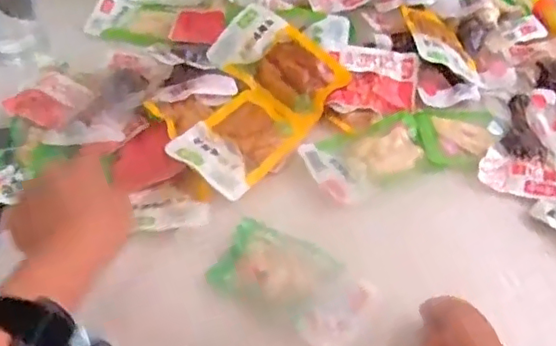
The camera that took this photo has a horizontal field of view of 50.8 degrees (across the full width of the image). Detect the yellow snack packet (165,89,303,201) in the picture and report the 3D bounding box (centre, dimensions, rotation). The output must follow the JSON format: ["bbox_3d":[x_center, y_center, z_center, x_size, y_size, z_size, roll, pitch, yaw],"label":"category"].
[{"bbox_3d":[-0.034,-0.033,0.566,0.080,0.011,0.138,36,43,11],"label":"yellow snack packet"}]

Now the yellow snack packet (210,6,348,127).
[{"bbox_3d":[0.000,-0.118,0.627,0.139,0.014,0.080,38,89,13],"label":"yellow snack packet"}]

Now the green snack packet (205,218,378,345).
[{"bbox_3d":[0.011,0.085,0.469,0.122,0.022,0.071,28,51,24],"label":"green snack packet"}]

